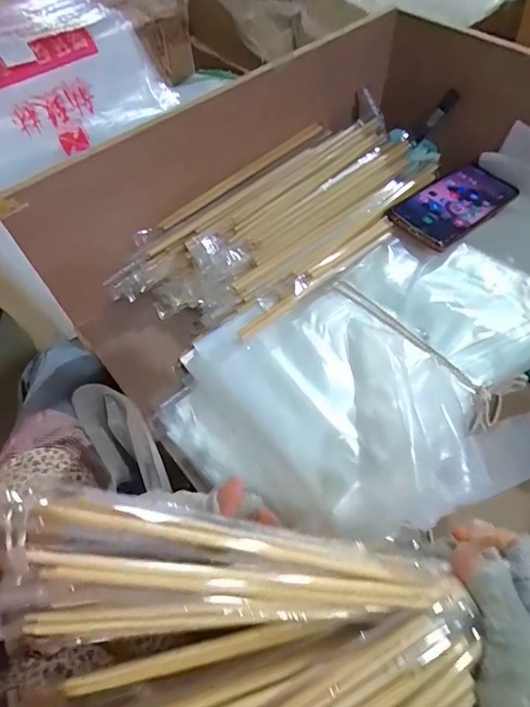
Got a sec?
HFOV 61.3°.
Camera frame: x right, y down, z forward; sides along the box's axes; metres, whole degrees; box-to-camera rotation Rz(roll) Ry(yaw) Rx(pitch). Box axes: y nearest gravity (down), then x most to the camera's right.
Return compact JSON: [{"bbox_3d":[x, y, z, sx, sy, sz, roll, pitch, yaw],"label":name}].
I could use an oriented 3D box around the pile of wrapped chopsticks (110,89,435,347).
[{"bbox_3d":[0.029,-0.147,0.517,0.378,0.071,0.192,-40,62,-20],"label":"pile of wrapped chopsticks"}]

